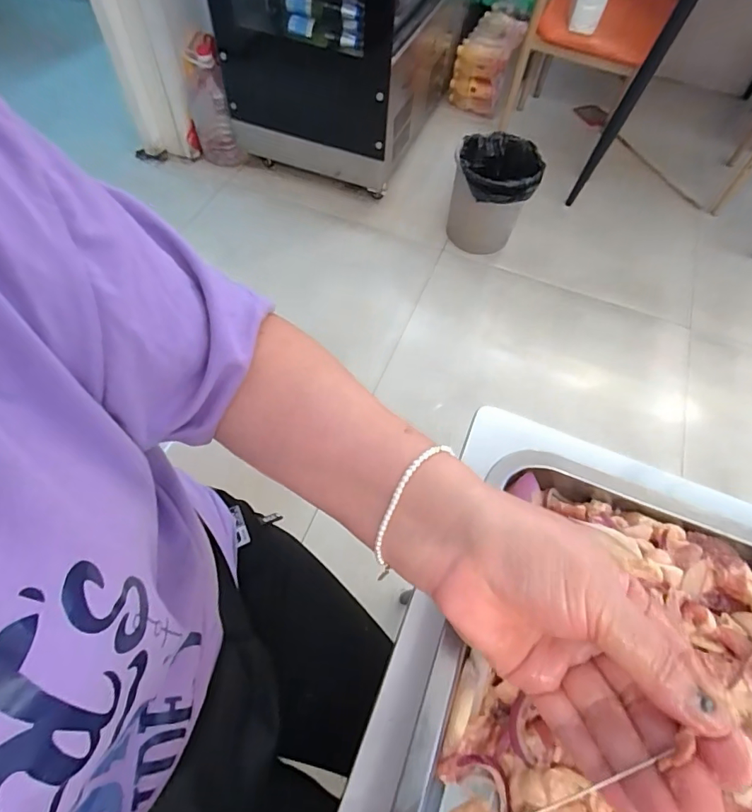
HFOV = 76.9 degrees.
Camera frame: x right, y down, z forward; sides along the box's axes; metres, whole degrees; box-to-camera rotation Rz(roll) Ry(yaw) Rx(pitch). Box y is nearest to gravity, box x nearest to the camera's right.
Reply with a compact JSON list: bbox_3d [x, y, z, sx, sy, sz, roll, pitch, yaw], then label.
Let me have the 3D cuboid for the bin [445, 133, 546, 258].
[{"bbox_3d":[0.351,-0.654,1.485,0.241,0.283,0.233,11,60,3],"label":"bin"}]

